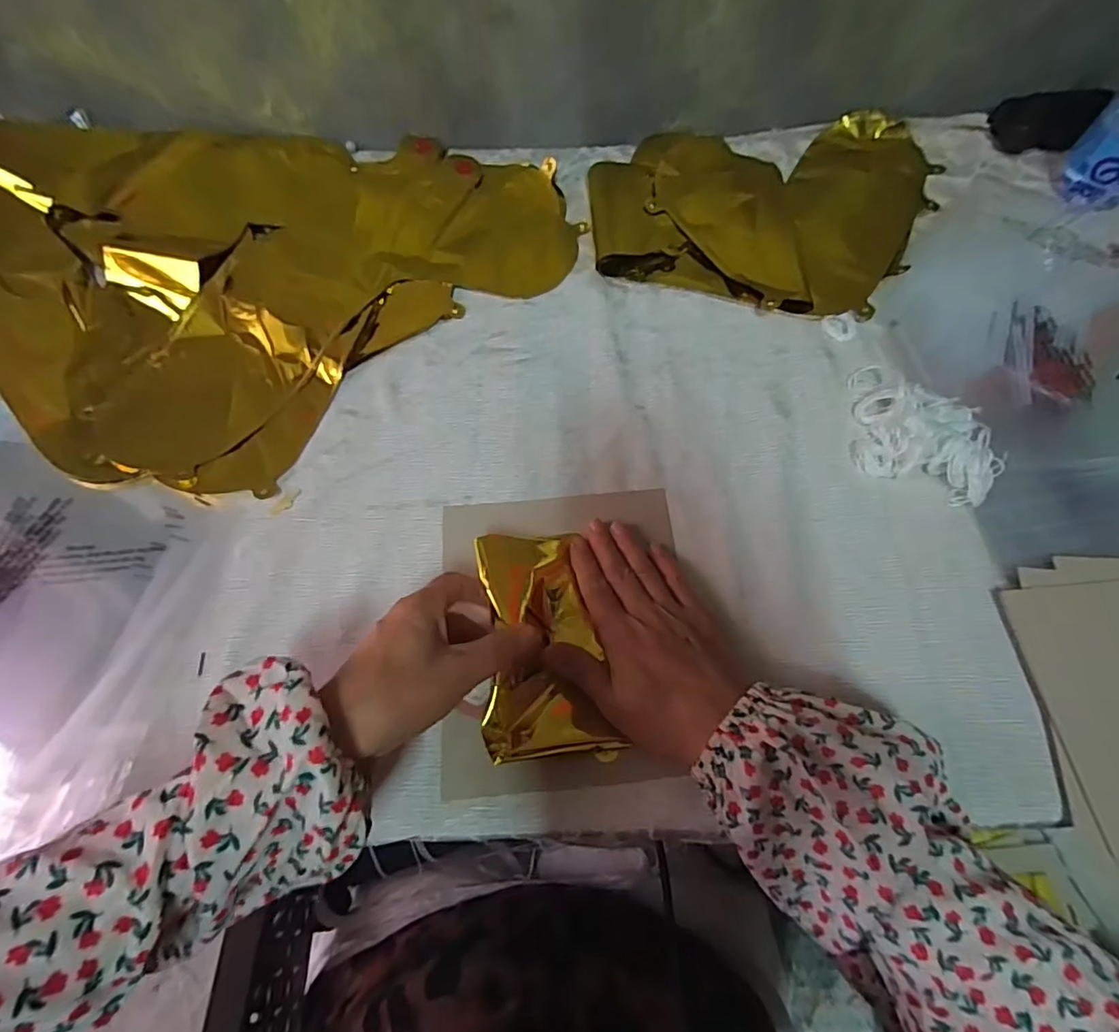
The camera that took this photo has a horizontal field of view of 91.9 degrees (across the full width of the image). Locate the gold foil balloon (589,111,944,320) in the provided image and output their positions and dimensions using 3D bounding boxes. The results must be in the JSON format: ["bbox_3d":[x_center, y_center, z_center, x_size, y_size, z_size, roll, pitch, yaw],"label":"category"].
[{"bbox_3d":[0.193,-0.275,0.495,0.317,0.018,0.230,-2,68,-1],"label":"gold foil balloon"}]

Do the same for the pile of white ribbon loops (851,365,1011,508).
[{"bbox_3d":[0.265,-0.064,0.399,0.118,0.029,0.080,41,73,15],"label":"pile of white ribbon loops"}]

